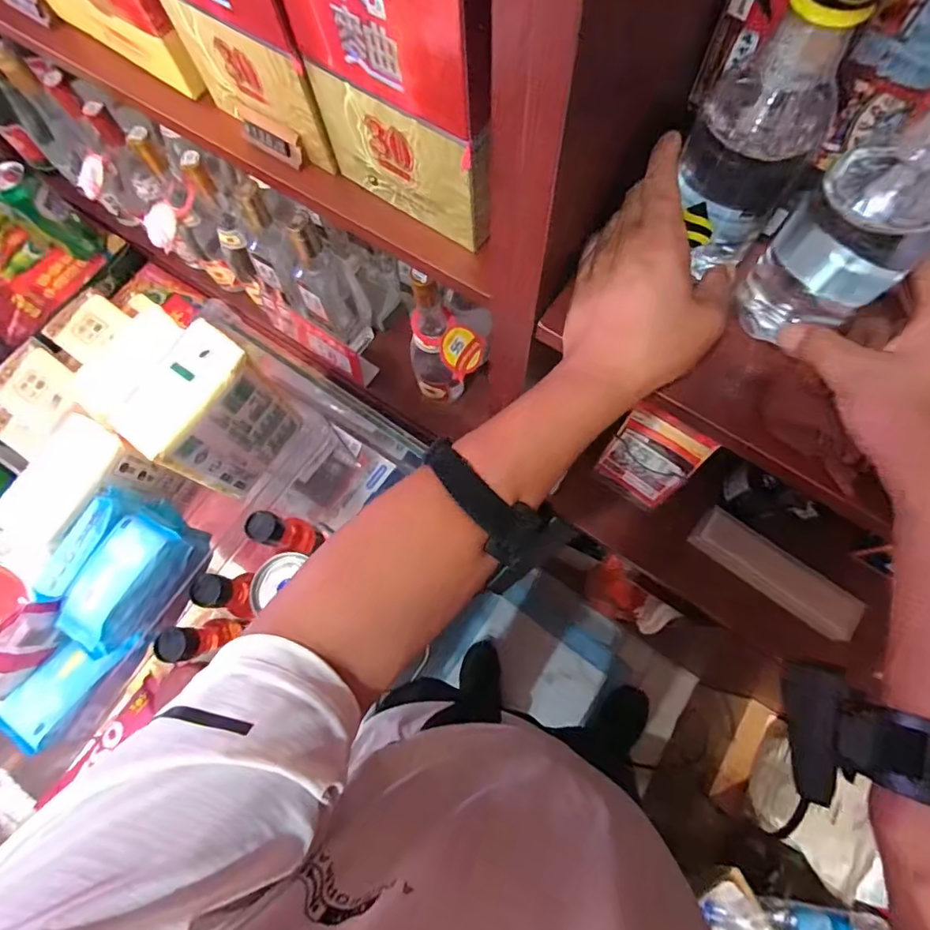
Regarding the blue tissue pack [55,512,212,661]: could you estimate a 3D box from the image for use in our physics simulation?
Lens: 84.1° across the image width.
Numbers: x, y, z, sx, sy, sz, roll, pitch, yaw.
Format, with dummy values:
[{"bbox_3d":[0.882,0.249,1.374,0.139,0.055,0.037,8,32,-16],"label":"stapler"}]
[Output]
[{"bbox_3d":[-0.239,0.085,0.377,0.042,0.066,0.093,30,77,11],"label":"blue tissue pack"}]

